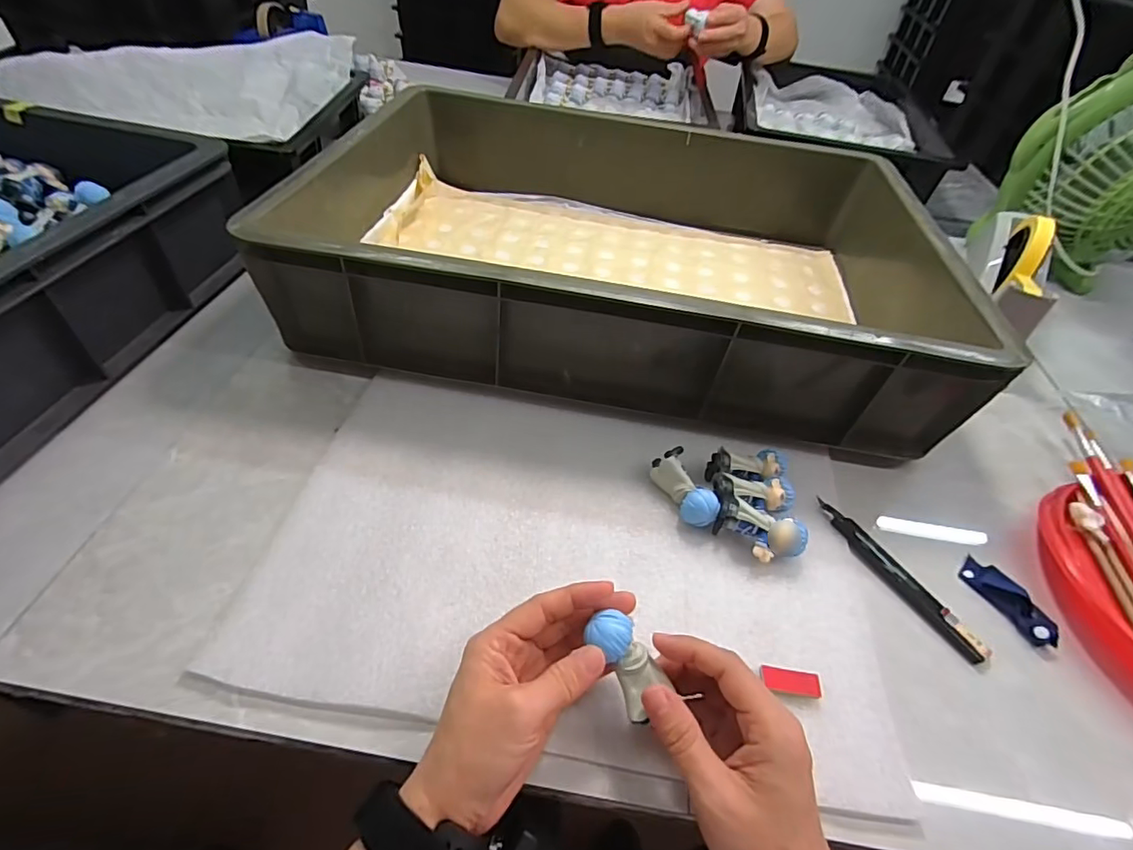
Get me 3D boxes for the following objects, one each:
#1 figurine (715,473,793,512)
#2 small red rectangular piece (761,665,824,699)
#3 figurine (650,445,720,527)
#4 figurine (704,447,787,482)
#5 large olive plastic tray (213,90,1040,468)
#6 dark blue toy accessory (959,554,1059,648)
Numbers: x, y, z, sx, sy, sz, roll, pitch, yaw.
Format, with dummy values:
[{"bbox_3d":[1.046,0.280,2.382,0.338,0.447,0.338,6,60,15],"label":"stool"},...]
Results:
[{"bbox_3d":[0.140,0.054,0.404,0.060,0.031,0.026,1,46,-5],"label":"figurine"},{"bbox_3d":[0.138,0.157,0.325,0.036,0.004,0.015,9,46,3],"label":"small red rectangular piece"},{"bbox_3d":[0.090,0.049,0.405,0.028,0.024,0.064,-16,50,-20],"label":"figurine"},{"bbox_3d":[0.143,0.034,0.422,0.058,0.024,0.025,5,46,-2],"label":"figurine"},{"bbox_3d":[0.064,-0.203,0.573,0.582,0.128,0.430,10,46,3],"label":"large olive plastic tray"},{"bbox_3d":[0.315,0.123,0.377,0.021,0.013,0.068,-16,50,-20],"label":"dark blue toy accessory"}]

